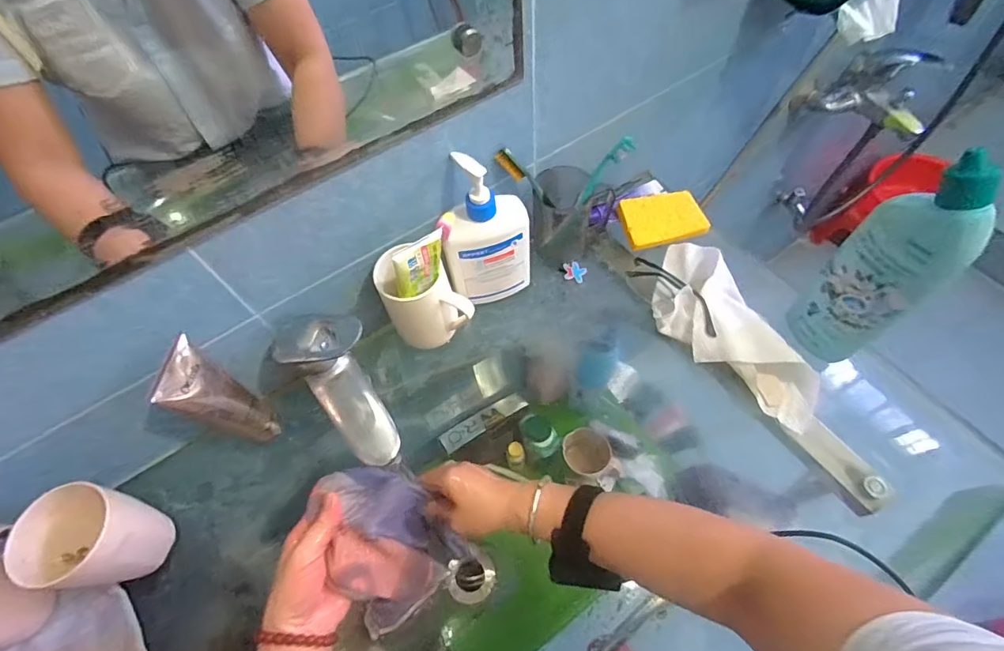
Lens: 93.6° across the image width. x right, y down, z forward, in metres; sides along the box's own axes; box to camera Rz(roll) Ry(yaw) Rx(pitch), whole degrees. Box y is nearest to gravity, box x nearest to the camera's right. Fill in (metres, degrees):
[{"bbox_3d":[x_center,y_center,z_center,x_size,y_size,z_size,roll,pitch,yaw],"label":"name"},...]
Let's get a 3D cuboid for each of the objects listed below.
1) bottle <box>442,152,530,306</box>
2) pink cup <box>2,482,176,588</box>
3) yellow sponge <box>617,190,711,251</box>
[{"bbox_3d":[-0.018,-0.095,0.509,0.093,0.185,0.050,-20,61,-7],"label":"bottle"},{"bbox_3d":[-0.350,0.184,0.420,0.076,0.107,0.073,-2,61,3],"label":"pink cup"},{"bbox_3d":[0.213,-0.142,0.622,0.108,0.011,0.073,-13,69,-10],"label":"yellow sponge"}]

